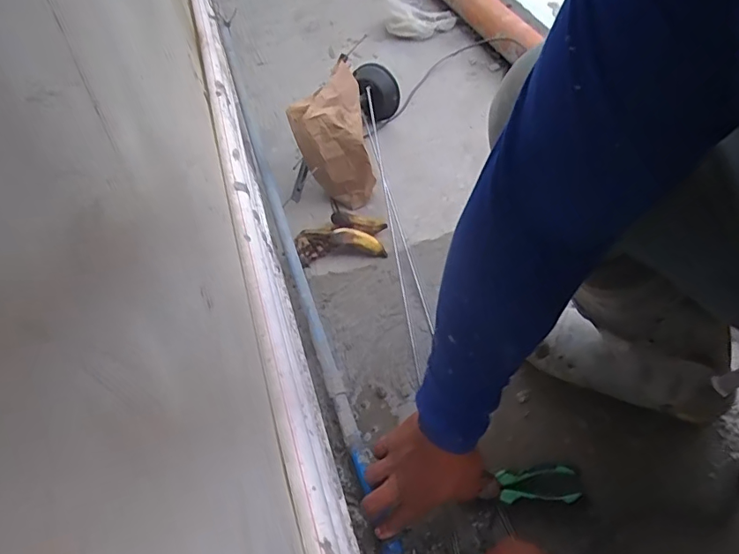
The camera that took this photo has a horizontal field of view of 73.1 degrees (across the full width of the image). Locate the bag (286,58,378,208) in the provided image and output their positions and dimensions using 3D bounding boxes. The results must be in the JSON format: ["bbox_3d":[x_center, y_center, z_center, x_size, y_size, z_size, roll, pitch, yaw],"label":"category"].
[{"bbox_3d":[-0.065,-0.228,0.889,0.125,0.228,0.096,-14,54,-4],"label":"bag"}]

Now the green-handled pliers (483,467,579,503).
[{"bbox_3d":[0.204,0.264,0.633,0.113,0.022,0.041,-2,54,4],"label":"green-handled pliers"}]

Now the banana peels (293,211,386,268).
[{"bbox_3d":[-0.051,-0.075,0.902,0.161,0.043,0.092,-7,53,1],"label":"banana peels"}]

